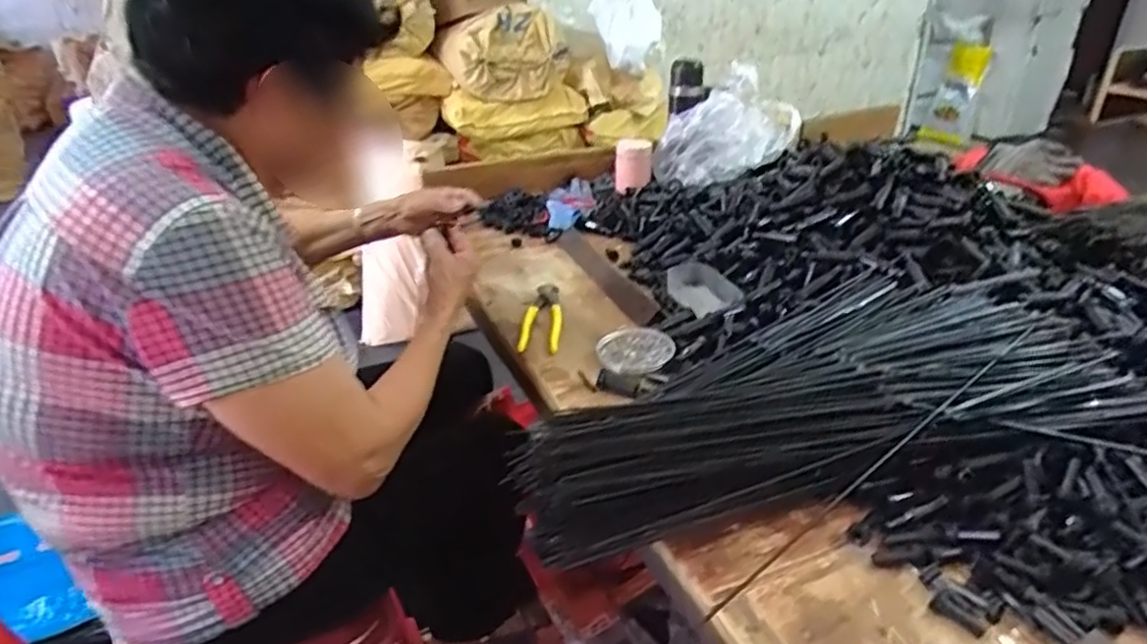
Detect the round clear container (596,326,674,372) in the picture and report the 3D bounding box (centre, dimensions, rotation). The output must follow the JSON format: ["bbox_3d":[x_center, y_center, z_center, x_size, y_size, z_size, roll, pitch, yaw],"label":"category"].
[{"bbox_3d":[0.076,0.033,0.838,0.088,0.014,0.099,-7,31,-8],"label":"round clear container"}]

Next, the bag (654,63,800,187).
[{"bbox_3d":[0.271,-0.345,1.233,0.236,0.178,0.112,-3,31,-2],"label":"bag"}]

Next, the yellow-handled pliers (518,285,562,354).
[{"bbox_3d":[-0.040,-0.006,0.912,0.047,0.021,0.173,0,31,4],"label":"yellow-handled pliers"}]

